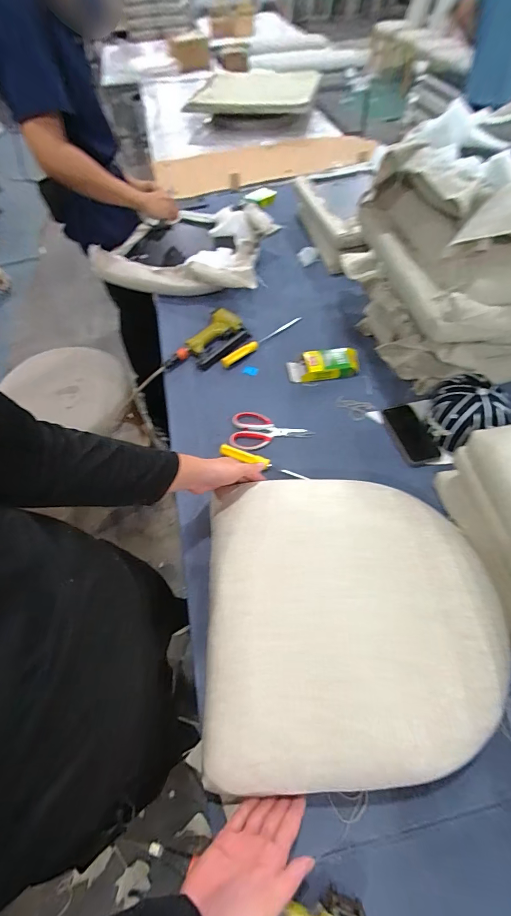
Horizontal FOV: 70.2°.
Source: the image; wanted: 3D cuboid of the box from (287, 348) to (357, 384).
[{"bbox_3d":[0.176,-0.243,0.948,0.179,0.037,0.088,-4,56,1],"label":"box"}]

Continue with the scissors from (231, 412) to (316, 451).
[{"bbox_3d":[0.032,-0.054,0.843,0.183,0.020,0.100,10,58,9],"label":"scissors"}]

